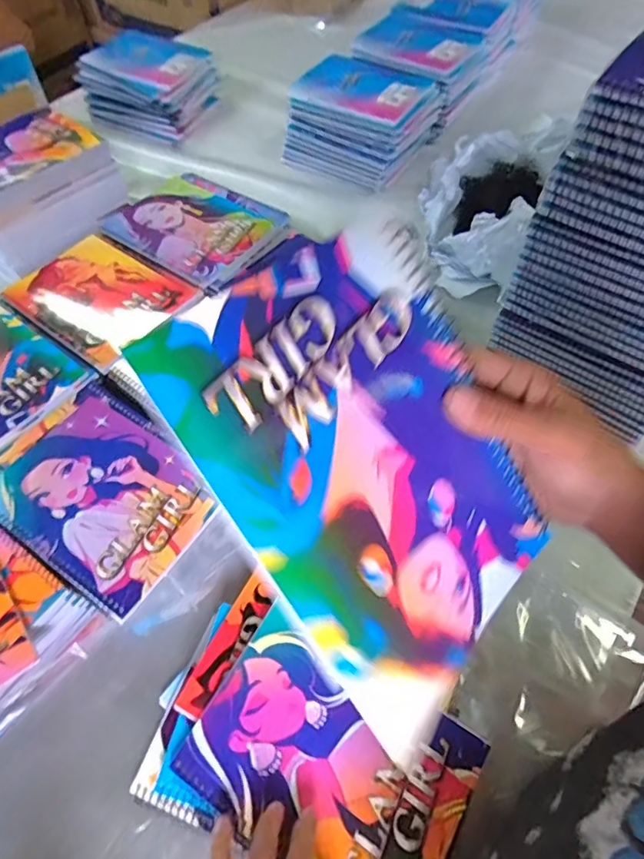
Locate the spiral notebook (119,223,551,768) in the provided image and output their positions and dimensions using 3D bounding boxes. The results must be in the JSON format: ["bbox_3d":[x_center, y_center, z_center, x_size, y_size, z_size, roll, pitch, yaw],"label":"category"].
[{"bbox_3d":[0.028,0.017,0.225,0.143,0.009,0.195,-39,106,-34],"label":"spiral notebook"}]

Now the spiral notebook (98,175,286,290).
[{"bbox_3d":[-0.185,-0.278,0.701,0.214,0.018,0.152,30,62,18],"label":"spiral notebook"}]

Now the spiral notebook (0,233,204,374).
[{"bbox_3d":[-0.276,-0.167,0.635,0.194,0.011,0.156,31,63,19],"label":"spiral notebook"}]

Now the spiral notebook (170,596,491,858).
[{"bbox_3d":[0.004,0.248,0.387,0.196,0.010,0.139,28,62,18],"label":"spiral notebook"}]

